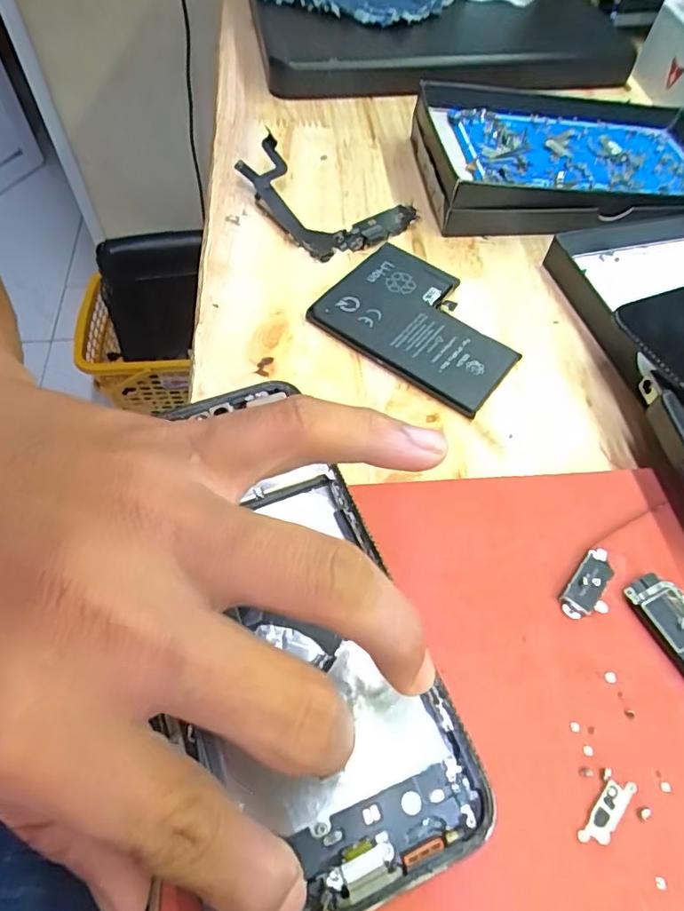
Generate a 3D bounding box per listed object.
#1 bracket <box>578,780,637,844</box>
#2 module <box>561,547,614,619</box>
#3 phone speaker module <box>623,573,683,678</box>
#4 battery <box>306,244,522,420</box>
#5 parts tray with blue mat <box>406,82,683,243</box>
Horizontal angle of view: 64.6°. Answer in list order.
[{"bbox_3d":[0.073,0.097,0.147,0.007,0.004,0.021,39,64,19],"label":"bracket"},{"bbox_3d":[0.083,0.042,0.179,0.013,0.005,0.027,35,63,17],"label":"module"},{"bbox_3d":[0.108,0.057,0.171,0.018,0.004,0.040,-24,62,-16],"label":"phone speaker module"},{"bbox_3d":[0.037,-0.061,0.246,0.088,0.006,0.064,34,63,17],"label":"battery"},{"bbox_3d":[0.133,-0.157,0.290,0.172,0.033,0.105,-4,59,-5],"label":"parts tray with blue mat"}]

